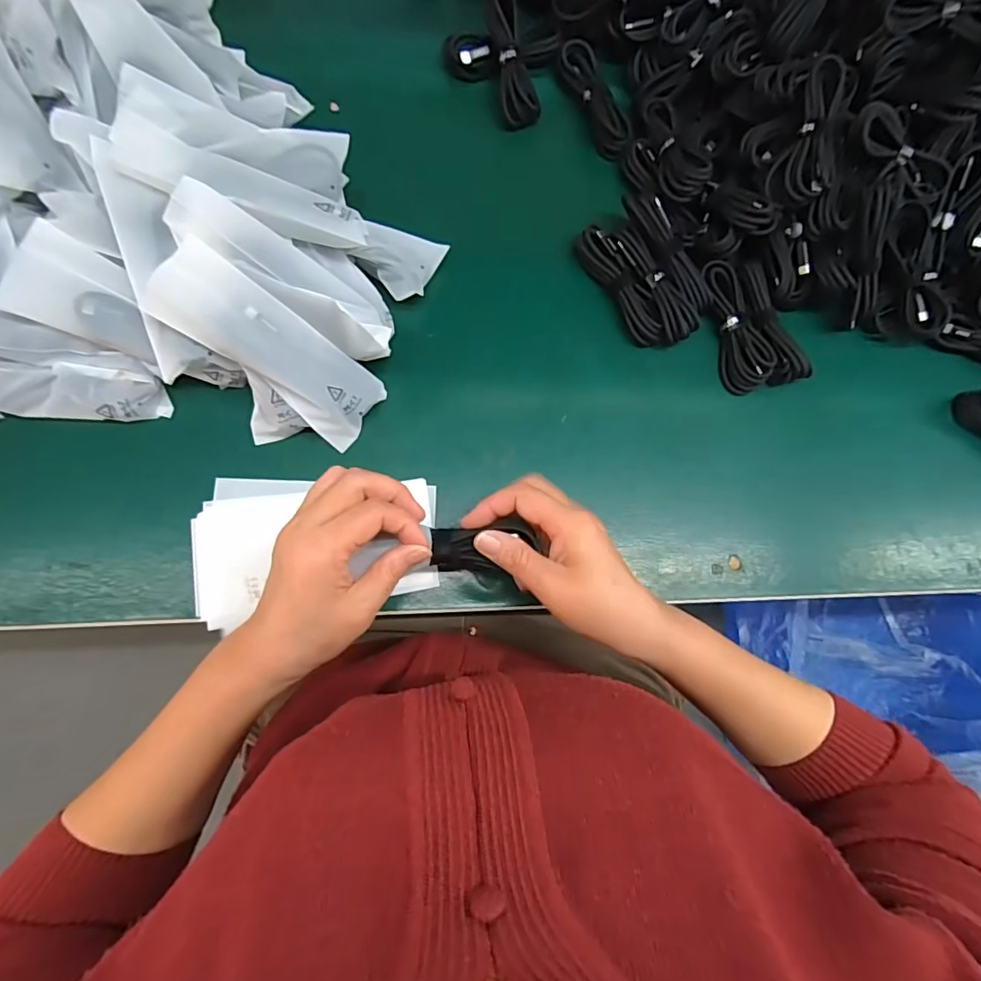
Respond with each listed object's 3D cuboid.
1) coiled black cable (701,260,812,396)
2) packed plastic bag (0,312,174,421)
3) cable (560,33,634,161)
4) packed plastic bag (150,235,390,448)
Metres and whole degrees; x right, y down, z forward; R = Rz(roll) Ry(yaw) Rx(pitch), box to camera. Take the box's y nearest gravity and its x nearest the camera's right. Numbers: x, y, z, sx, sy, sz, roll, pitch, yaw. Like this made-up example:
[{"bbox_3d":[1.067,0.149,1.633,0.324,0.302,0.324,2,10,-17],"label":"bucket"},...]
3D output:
[{"bbox_3d":[0.215,-0.140,0.423,0.055,0.028,0.112,-17,82,-9],"label":"coiled black cable"},{"bbox_3d":[-0.299,-0.079,0.340,0.141,0.028,0.057,10,83,-18],"label":"packed plastic bag"},{"bbox_3d":[0.094,-0.356,0.460,0.026,0.024,0.106,-23,82,-10],"label":"cable"},{"bbox_3d":[-0.146,-0.096,0.346,0.153,0.017,0.056,40,81,-25],"label":"packed plastic bag"}]

